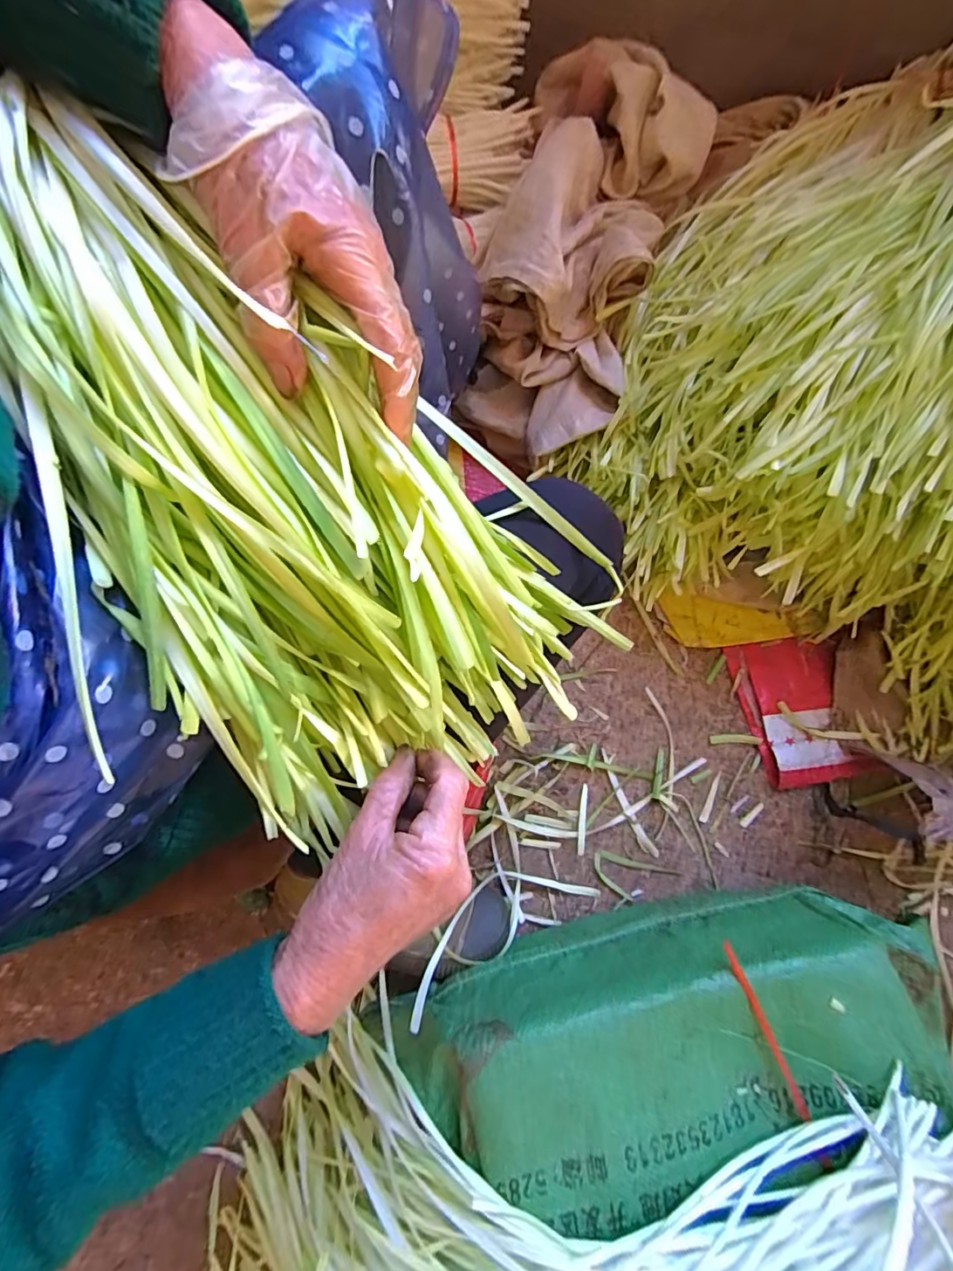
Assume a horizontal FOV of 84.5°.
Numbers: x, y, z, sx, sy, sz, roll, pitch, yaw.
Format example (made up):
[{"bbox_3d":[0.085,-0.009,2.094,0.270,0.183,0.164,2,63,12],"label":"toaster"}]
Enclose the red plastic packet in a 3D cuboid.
[{"bbox_3d":[0.360,0.082,0.588,0.115,0.016,0.157,-9,78,-3],"label":"red plastic packet"}]

